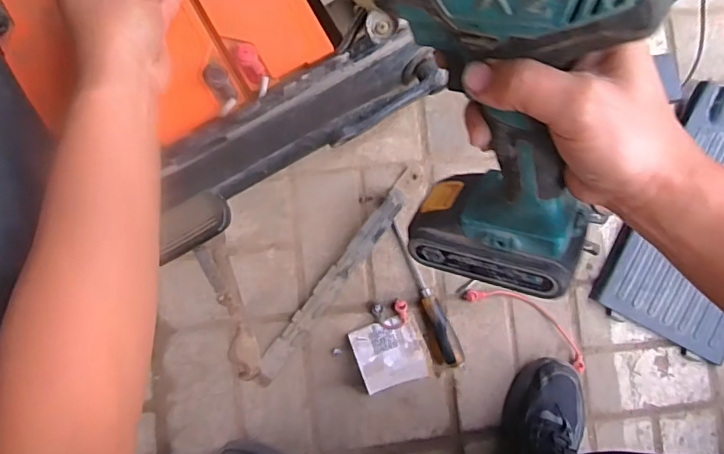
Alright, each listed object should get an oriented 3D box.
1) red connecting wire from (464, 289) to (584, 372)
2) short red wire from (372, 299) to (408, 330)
[{"bbox_3d":[0.247,0.136,0.743,0.207,0.009,0.051,33,84,-3],"label":"red connecting wire"},{"bbox_3d":[0.042,0.125,0.720,0.049,0.015,0.039,-11,88,-6],"label":"short red wire"}]

